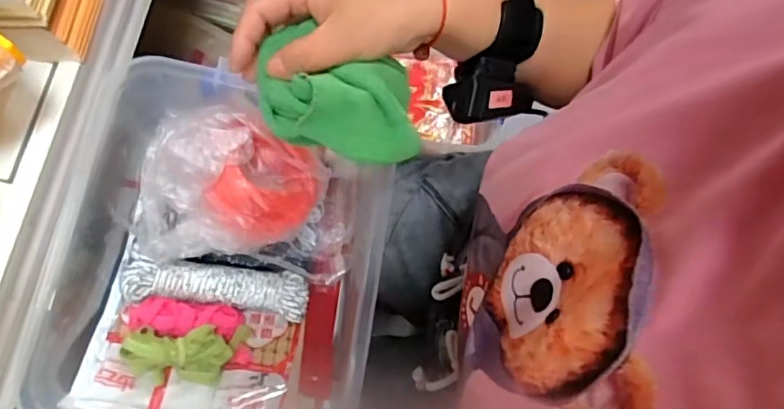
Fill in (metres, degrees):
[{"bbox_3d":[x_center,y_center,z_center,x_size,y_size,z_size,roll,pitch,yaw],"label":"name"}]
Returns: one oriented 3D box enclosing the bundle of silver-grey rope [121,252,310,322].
[{"bbox_3d":[-0.156,0.077,0.516,0.154,0.032,0.042,10,74,-12],"label":"bundle of silver-grey rope"}]

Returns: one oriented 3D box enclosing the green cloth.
[{"bbox_3d":[-0.036,-0.071,0.384,0.105,0.058,0.069,3,73,-1],"label":"green cloth"}]

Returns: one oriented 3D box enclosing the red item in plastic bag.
[{"bbox_3d":[-0.124,-0.004,0.489,0.160,0.124,0.113,2,73,-1],"label":"red item in plastic bag"}]

